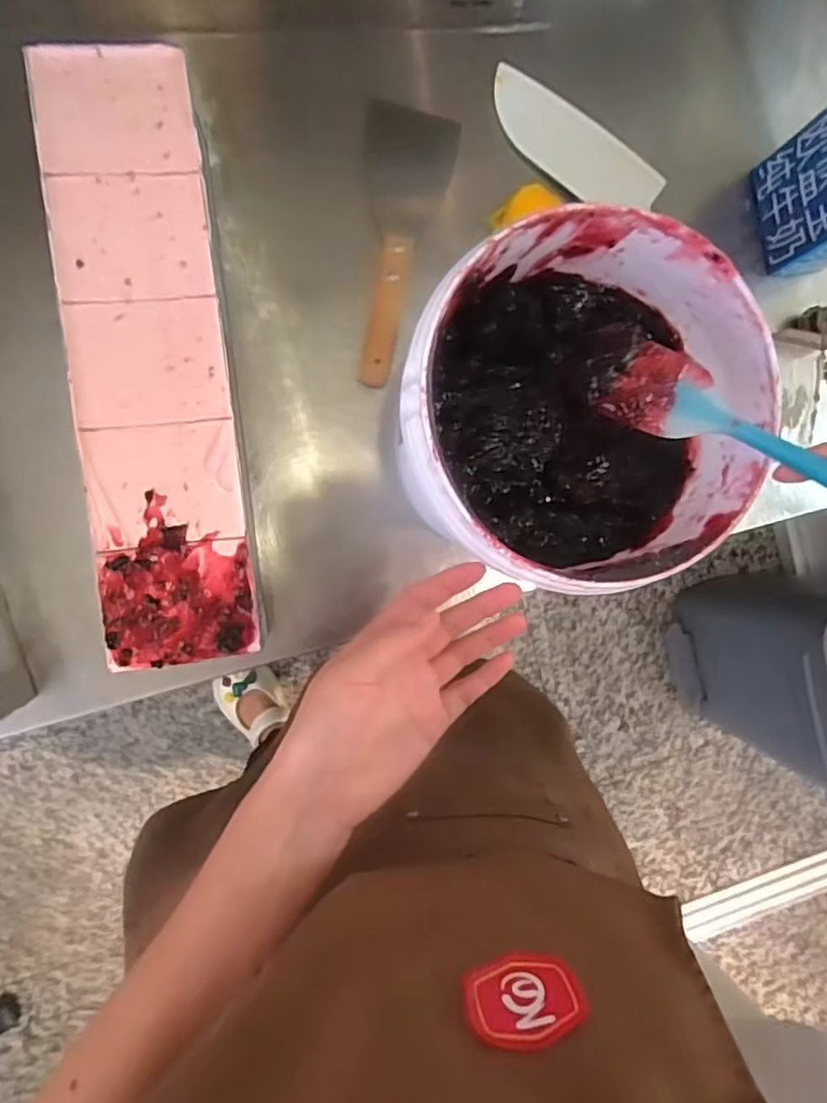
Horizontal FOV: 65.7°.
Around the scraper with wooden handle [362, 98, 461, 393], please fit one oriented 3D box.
[{"bbox_3d":[-0.008,-0.237,0.499,0.070,0.014,0.212,5,91,-9],"label":"scraper with wooden handle"}]

